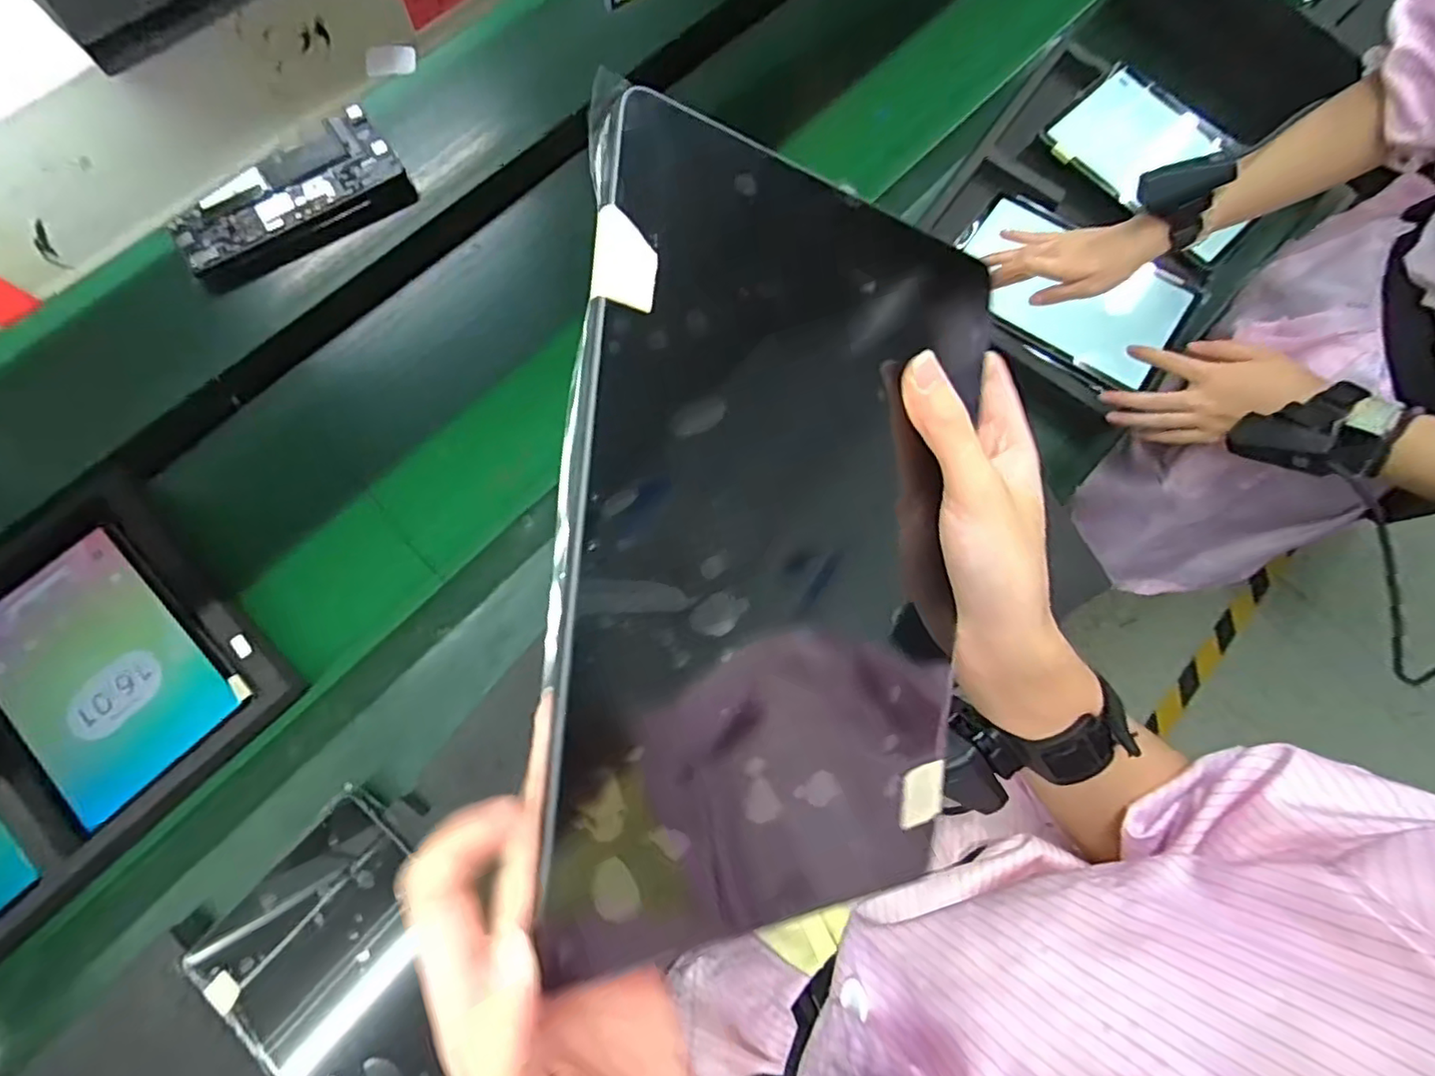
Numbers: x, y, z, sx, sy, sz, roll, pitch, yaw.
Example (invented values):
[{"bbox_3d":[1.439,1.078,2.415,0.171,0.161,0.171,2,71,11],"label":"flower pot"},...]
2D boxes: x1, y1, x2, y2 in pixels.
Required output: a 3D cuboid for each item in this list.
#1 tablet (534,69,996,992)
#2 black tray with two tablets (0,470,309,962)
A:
[{"bbox_3d":[0.026,0.007,0.221,0.164,0.015,0.249,5,90,-33],"label":"tablet"},{"bbox_3d":[-0.627,0.169,0.528,0.314,0.027,0.442,43,77,10],"label":"black tray with two tablets"}]

